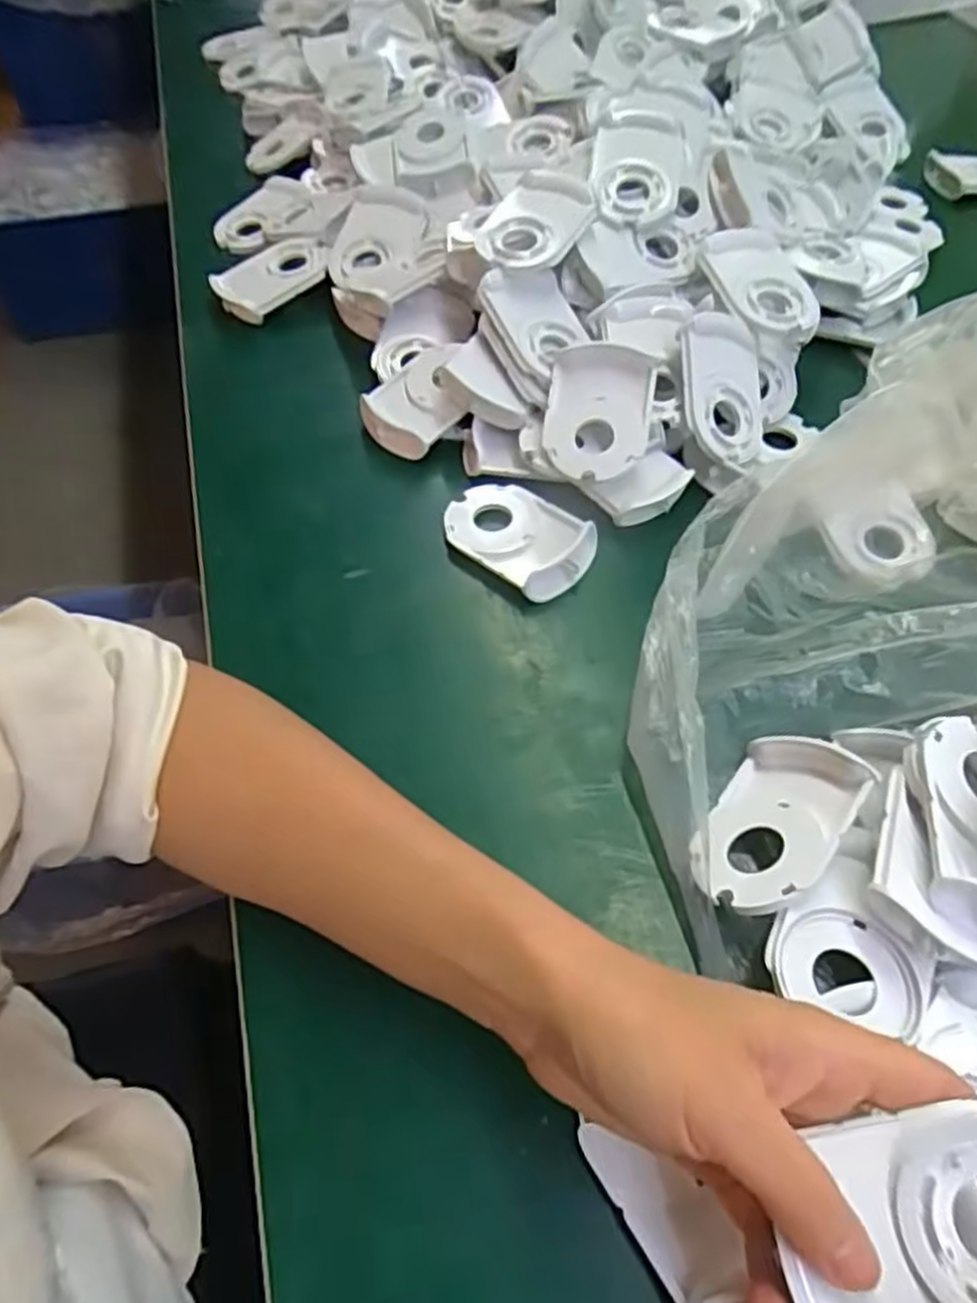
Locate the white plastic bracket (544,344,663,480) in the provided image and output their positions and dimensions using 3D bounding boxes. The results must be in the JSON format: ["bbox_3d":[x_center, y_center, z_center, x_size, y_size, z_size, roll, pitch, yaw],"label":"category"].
[{"bbox_3d":[0.062,-0.134,0.454,0.059,0.021,0.078,13,80,10],"label":"white plastic bracket"}]

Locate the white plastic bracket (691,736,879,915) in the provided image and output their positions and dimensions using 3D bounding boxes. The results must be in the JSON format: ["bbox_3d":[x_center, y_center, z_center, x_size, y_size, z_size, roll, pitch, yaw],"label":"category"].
[{"bbox_3d":[0.116,0.071,0.329,0.079,0.020,0.059,-45,25,-26],"label":"white plastic bracket"}]

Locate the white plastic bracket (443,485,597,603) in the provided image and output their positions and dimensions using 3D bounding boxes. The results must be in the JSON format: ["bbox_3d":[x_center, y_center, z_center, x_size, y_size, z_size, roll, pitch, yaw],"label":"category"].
[{"bbox_3d":[0.017,-0.065,0.437,0.081,0.018,0.055,37,63,24],"label":"white plastic bracket"}]

